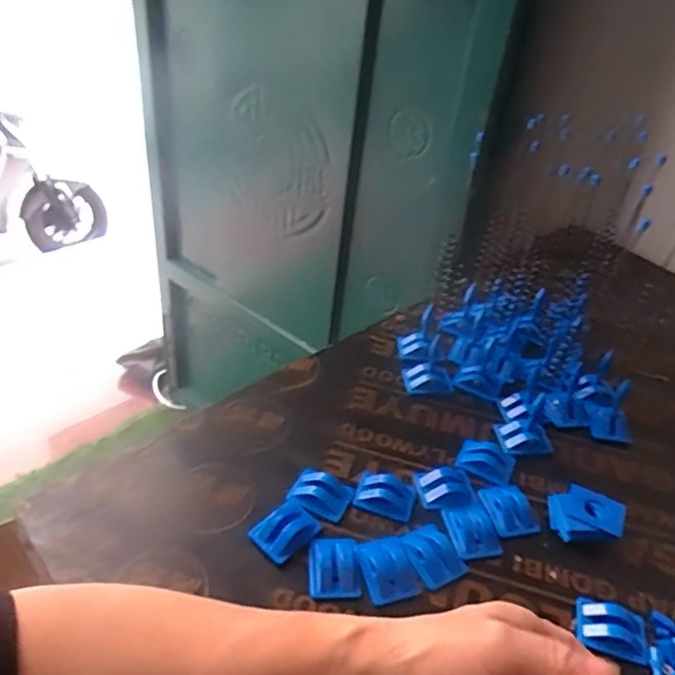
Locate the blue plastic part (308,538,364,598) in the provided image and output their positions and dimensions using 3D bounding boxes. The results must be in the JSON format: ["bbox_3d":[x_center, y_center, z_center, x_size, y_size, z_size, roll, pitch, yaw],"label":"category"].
[{"bbox_3d":[-0.003,0.158,0.421,0.035,0.006,0.042,1,39,-8],"label":"blue plastic part"}]

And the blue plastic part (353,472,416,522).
[{"bbox_3d":[0.038,0.123,0.475,0.045,0.011,0.034,16,39,11],"label":"blue plastic part"}]

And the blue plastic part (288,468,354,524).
[{"bbox_3d":[-0.013,0.121,0.469,0.044,0.013,0.035,21,40,17],"label":"blue plastic part"}]

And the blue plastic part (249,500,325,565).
[{"bbox_3d":[-0.037,0.139,0.439,0.032,0.014,0.043,34,46,30],"label":"blue plastic part"}]

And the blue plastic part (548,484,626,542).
[{"bbox_3d":[0.191,0.137,0.468,0.050,0.023,0.039,7,38,0],"label":"blue plastic part"}]

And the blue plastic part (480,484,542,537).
[{"bbox_3d":[0.135,0.134,0.475,0.037,0.007,0.044,-5,40,-14],"label":"blue plastic part"}]

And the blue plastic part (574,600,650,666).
[{"bbox_3d":[0.184,0.195,0.408,0.045,0.014,0.035,14,39,9],"label":"blue plastic part"}]

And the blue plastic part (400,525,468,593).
[{"bbox_3d":[0.068,0.155,0.438,0.037,0.009,0.046,-14,43,-24],"label":"blue plastic part"}]

